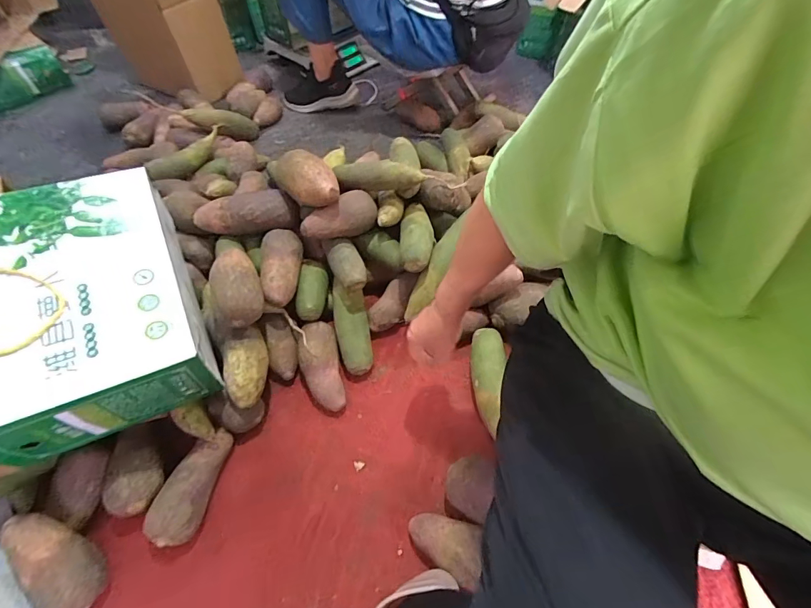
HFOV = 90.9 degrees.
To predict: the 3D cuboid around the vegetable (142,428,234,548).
[{"bbox_3d":[-0.311,0.268,0.595,0.065,0.067,0.164,14,57,11],"label":"vegetable"}]

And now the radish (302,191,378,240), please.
[{"bbox_3d":[-0.118,-0.155,0.712,0.138,0.062,0.051,-27,58,-16],"label":"radish"}]

